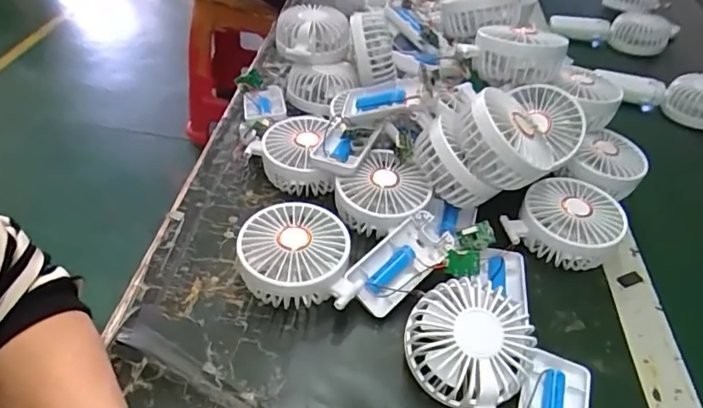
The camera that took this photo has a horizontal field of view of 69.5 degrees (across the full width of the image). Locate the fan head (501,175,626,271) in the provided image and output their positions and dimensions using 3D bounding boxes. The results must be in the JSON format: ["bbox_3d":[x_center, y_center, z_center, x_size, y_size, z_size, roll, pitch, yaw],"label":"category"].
[{"bbox_3d":[0.192,0.021,0.454,0.089,0.046,0.082,3,43,-3],"label":"fan head"}]

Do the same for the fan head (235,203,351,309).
[{"bbox_3d":[-0.046,0.043,0.406,0.083,0.045,0.082,3,43,-3],"label":"fan head"}]

